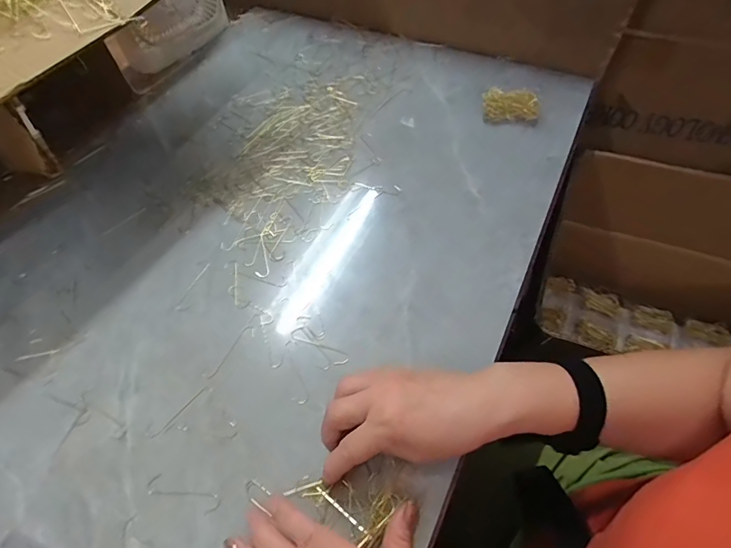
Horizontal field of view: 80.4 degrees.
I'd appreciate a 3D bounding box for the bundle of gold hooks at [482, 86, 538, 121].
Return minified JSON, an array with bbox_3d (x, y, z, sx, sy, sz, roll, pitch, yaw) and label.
[{"bbox_3d":[0.194,-0.228,0.578,0.070,0.030,0.035,-3,56,1],"label":"bundle of gold hooks"}]

